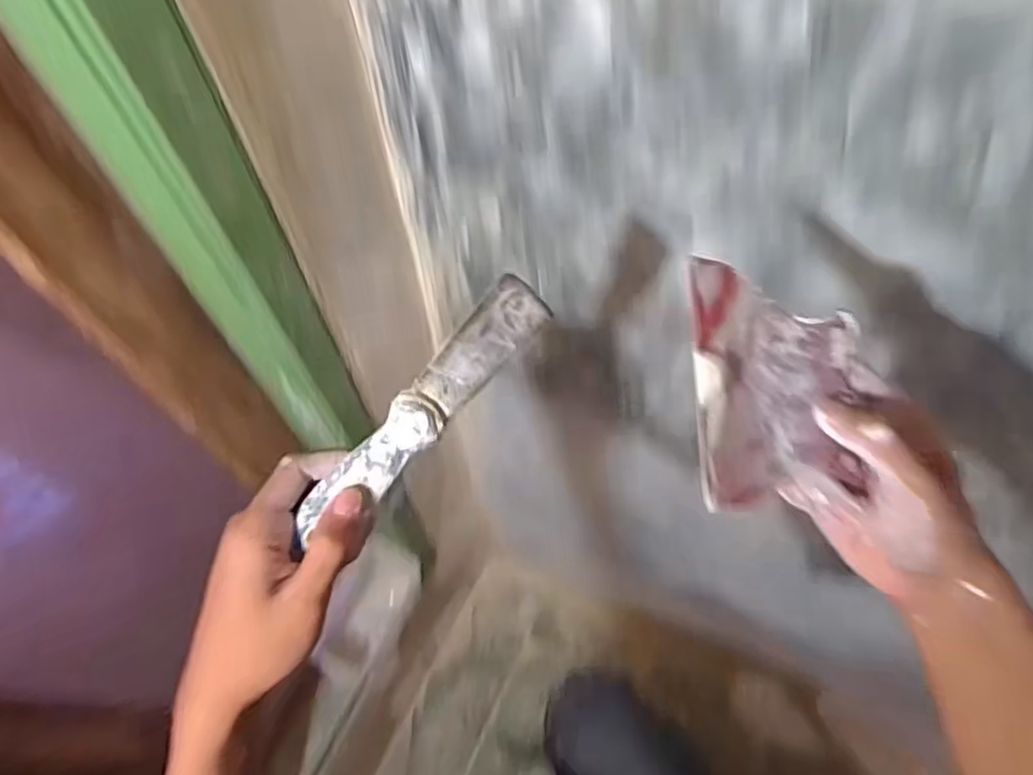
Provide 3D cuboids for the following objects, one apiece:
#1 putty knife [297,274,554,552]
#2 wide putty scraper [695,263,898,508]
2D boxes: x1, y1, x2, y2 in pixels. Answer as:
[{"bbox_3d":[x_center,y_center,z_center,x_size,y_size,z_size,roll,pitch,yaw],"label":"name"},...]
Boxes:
[{"bbox_3d":[-0.052,0.010,0.370,0.033,0.021,0.175,45,84,-13],"label":"putty knife"},{"bbox_3d":[0.136,0.002,0.330,0.113,0.009,0.117,9,74,-22],"label":"wide putty scraper"}]

